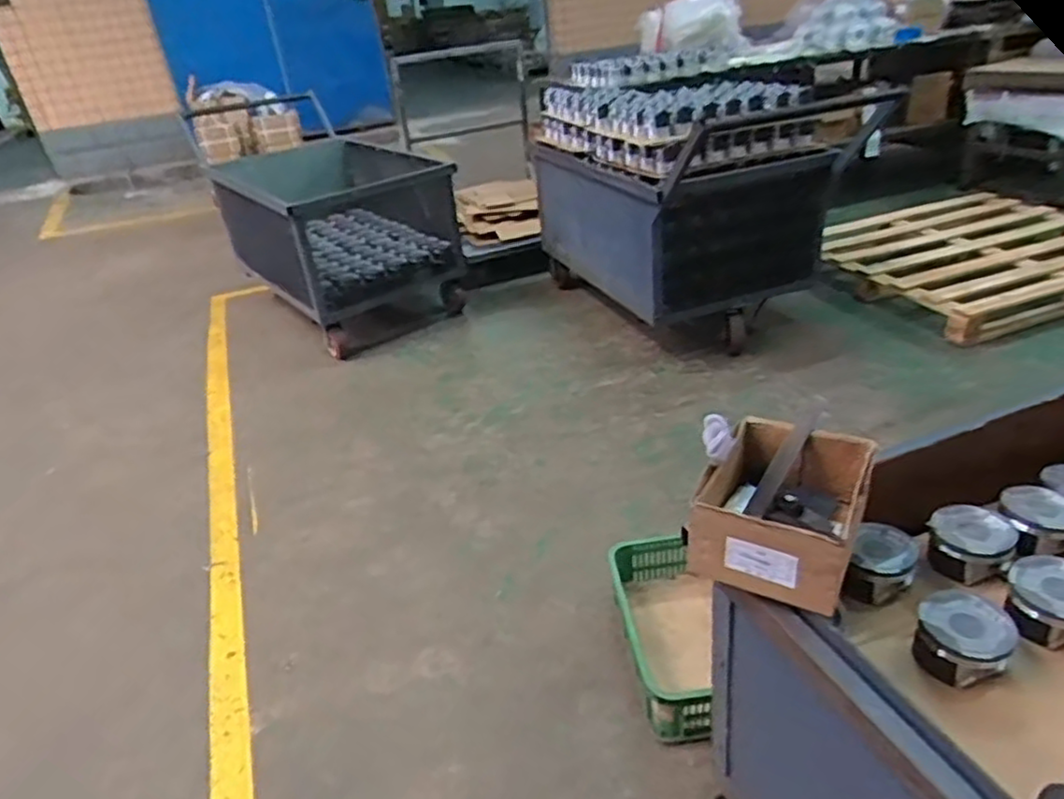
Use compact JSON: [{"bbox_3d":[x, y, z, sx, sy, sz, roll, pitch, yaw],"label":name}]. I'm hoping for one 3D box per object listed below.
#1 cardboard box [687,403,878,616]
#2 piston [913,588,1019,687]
[{"bbox_3d":[0.278,0.118,0.766,0.151,0.096,0.202,11,35,28],"label":"cardboard box"},{"bbox_3d":[0.479,0.263,0.778,0.088,0.060,0.086,-5,30,3],"label":"piston"}]

